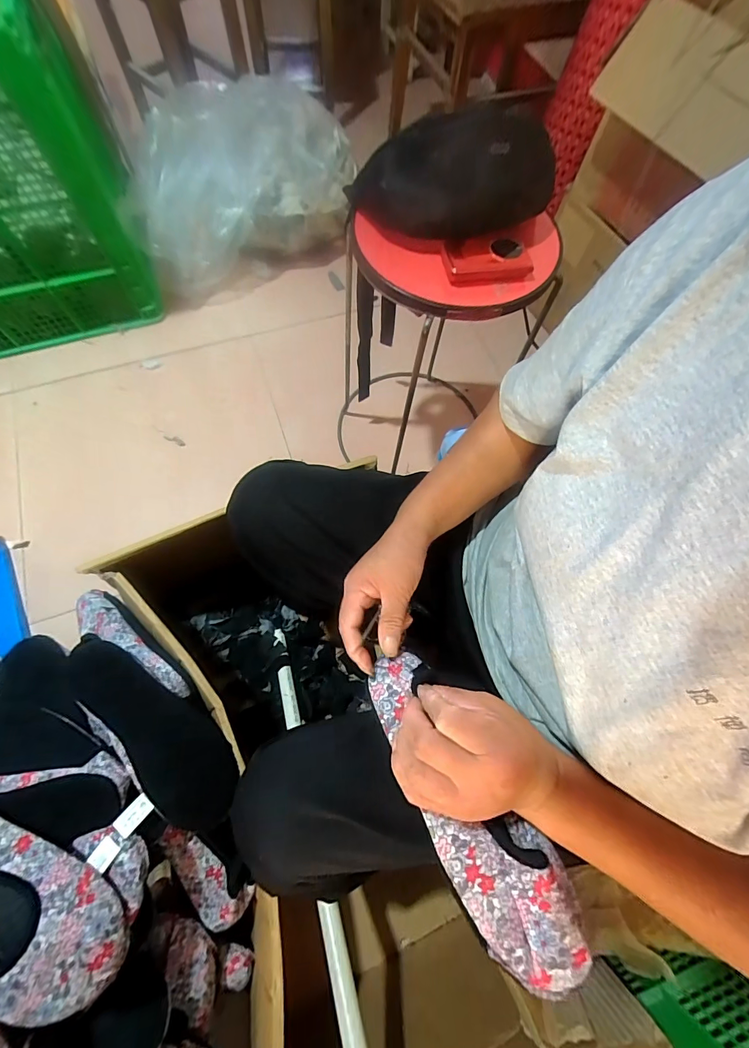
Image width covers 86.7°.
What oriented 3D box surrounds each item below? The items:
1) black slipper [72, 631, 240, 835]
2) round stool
[{"bbox_3d":[-0.272,0.254,0.496,0.260,0.050,0.091,48,42,8],"label":"black slipper"},{"bbox_3d":[0.109,-0.314,0.735,0.302,0.569,0.285,-6,70,-5],"label":"round stool"}]

